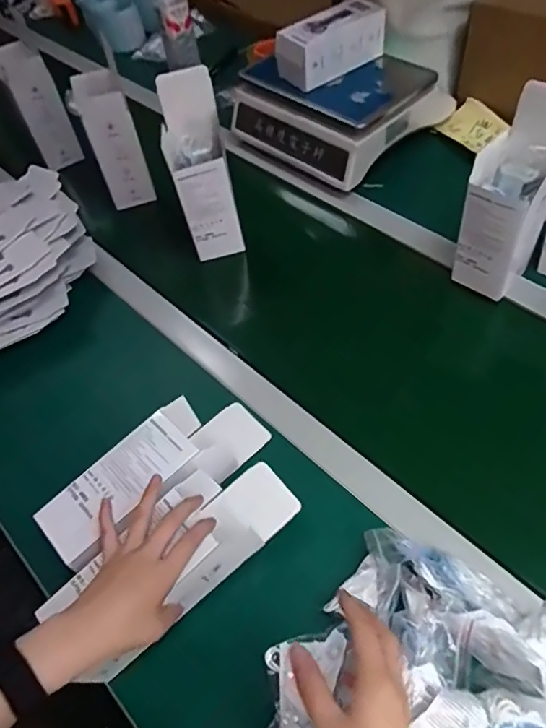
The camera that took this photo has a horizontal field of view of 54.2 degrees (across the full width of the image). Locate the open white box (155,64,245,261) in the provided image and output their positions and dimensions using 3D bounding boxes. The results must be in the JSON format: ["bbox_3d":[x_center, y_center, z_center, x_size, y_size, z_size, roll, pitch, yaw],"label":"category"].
[{"bbox_3d":[-0.101,-0.268,0.746,0.076,0.236,0.089,-15,56,-5],"label":"open white box"}]

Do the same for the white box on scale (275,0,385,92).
[{"bbox_3d":[0.094,-0.505,0.840,0.165,0.072,0.072,-34,60,-17],"label":"white box on scale"}]

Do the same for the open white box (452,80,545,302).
[{"bbox_3d":[0.281,-0.193,0.635,0.087,0.231,0.078,34,65,24],"label":"open white box"}]

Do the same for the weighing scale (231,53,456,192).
[{"bbox_3d":[0.118,-0.453,0.916,0.271,0.107,0.284,-40,62,-20],"label":"weighing scale"}]

